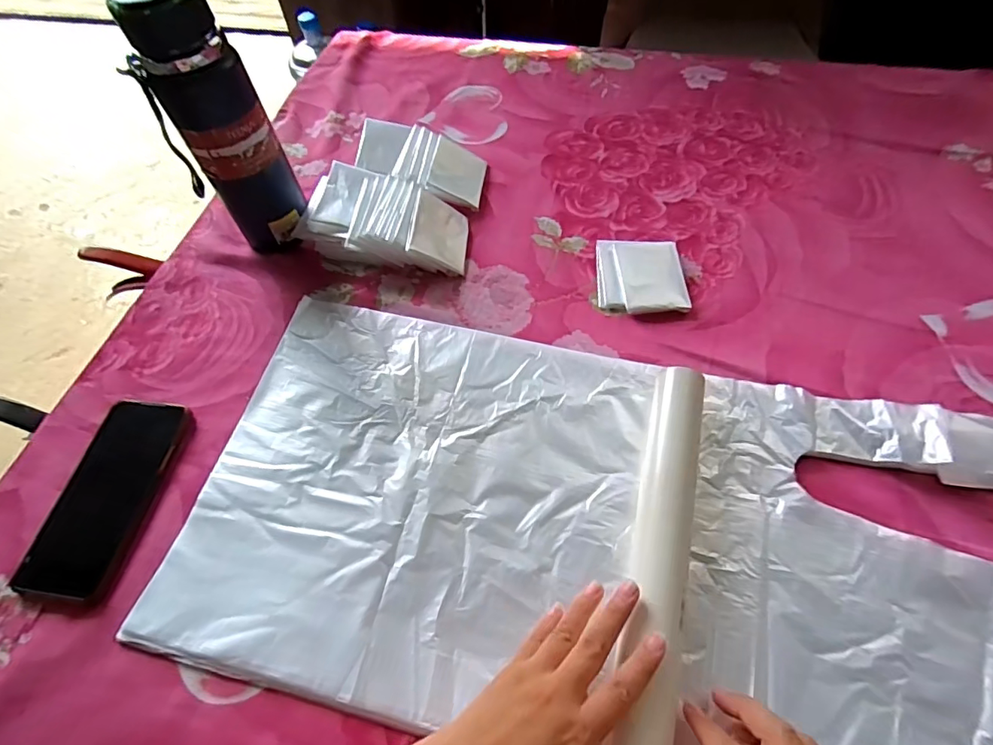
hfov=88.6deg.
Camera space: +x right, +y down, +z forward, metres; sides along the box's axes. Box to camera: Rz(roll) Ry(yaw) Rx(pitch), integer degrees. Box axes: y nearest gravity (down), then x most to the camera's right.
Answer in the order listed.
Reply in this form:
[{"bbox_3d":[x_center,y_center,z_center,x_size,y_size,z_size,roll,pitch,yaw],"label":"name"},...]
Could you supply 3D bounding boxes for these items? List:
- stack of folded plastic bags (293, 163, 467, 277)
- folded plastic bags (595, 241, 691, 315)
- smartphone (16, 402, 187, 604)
[{"bbox_3d":[-0.118,-0.162,0.547,0.183,0.048,0.103,11,60,10],"label":"stack of folded plastic bags"},{"bbox_3d":[0.148,-0.100,0.514,0.087,0.016,0.085,2,59,5],"label":"folded plastic bags"},{"bbox_3d":[-0.324,0.099,0.424,0.079,0.015,0.162,6,59,7],"label":"smartphone"}]

